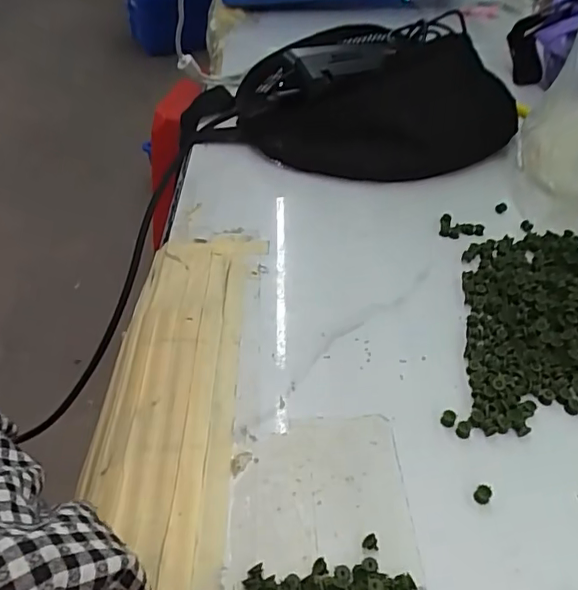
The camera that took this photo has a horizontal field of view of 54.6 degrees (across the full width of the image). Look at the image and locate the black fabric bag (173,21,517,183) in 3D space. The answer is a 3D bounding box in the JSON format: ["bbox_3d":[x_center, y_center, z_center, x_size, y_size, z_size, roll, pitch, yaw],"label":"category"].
[{"bbox_3d":[0.055,-0.194,0.518,0.291,0.080,0.178,13,45,14],"label":"black fabric bag"}]

